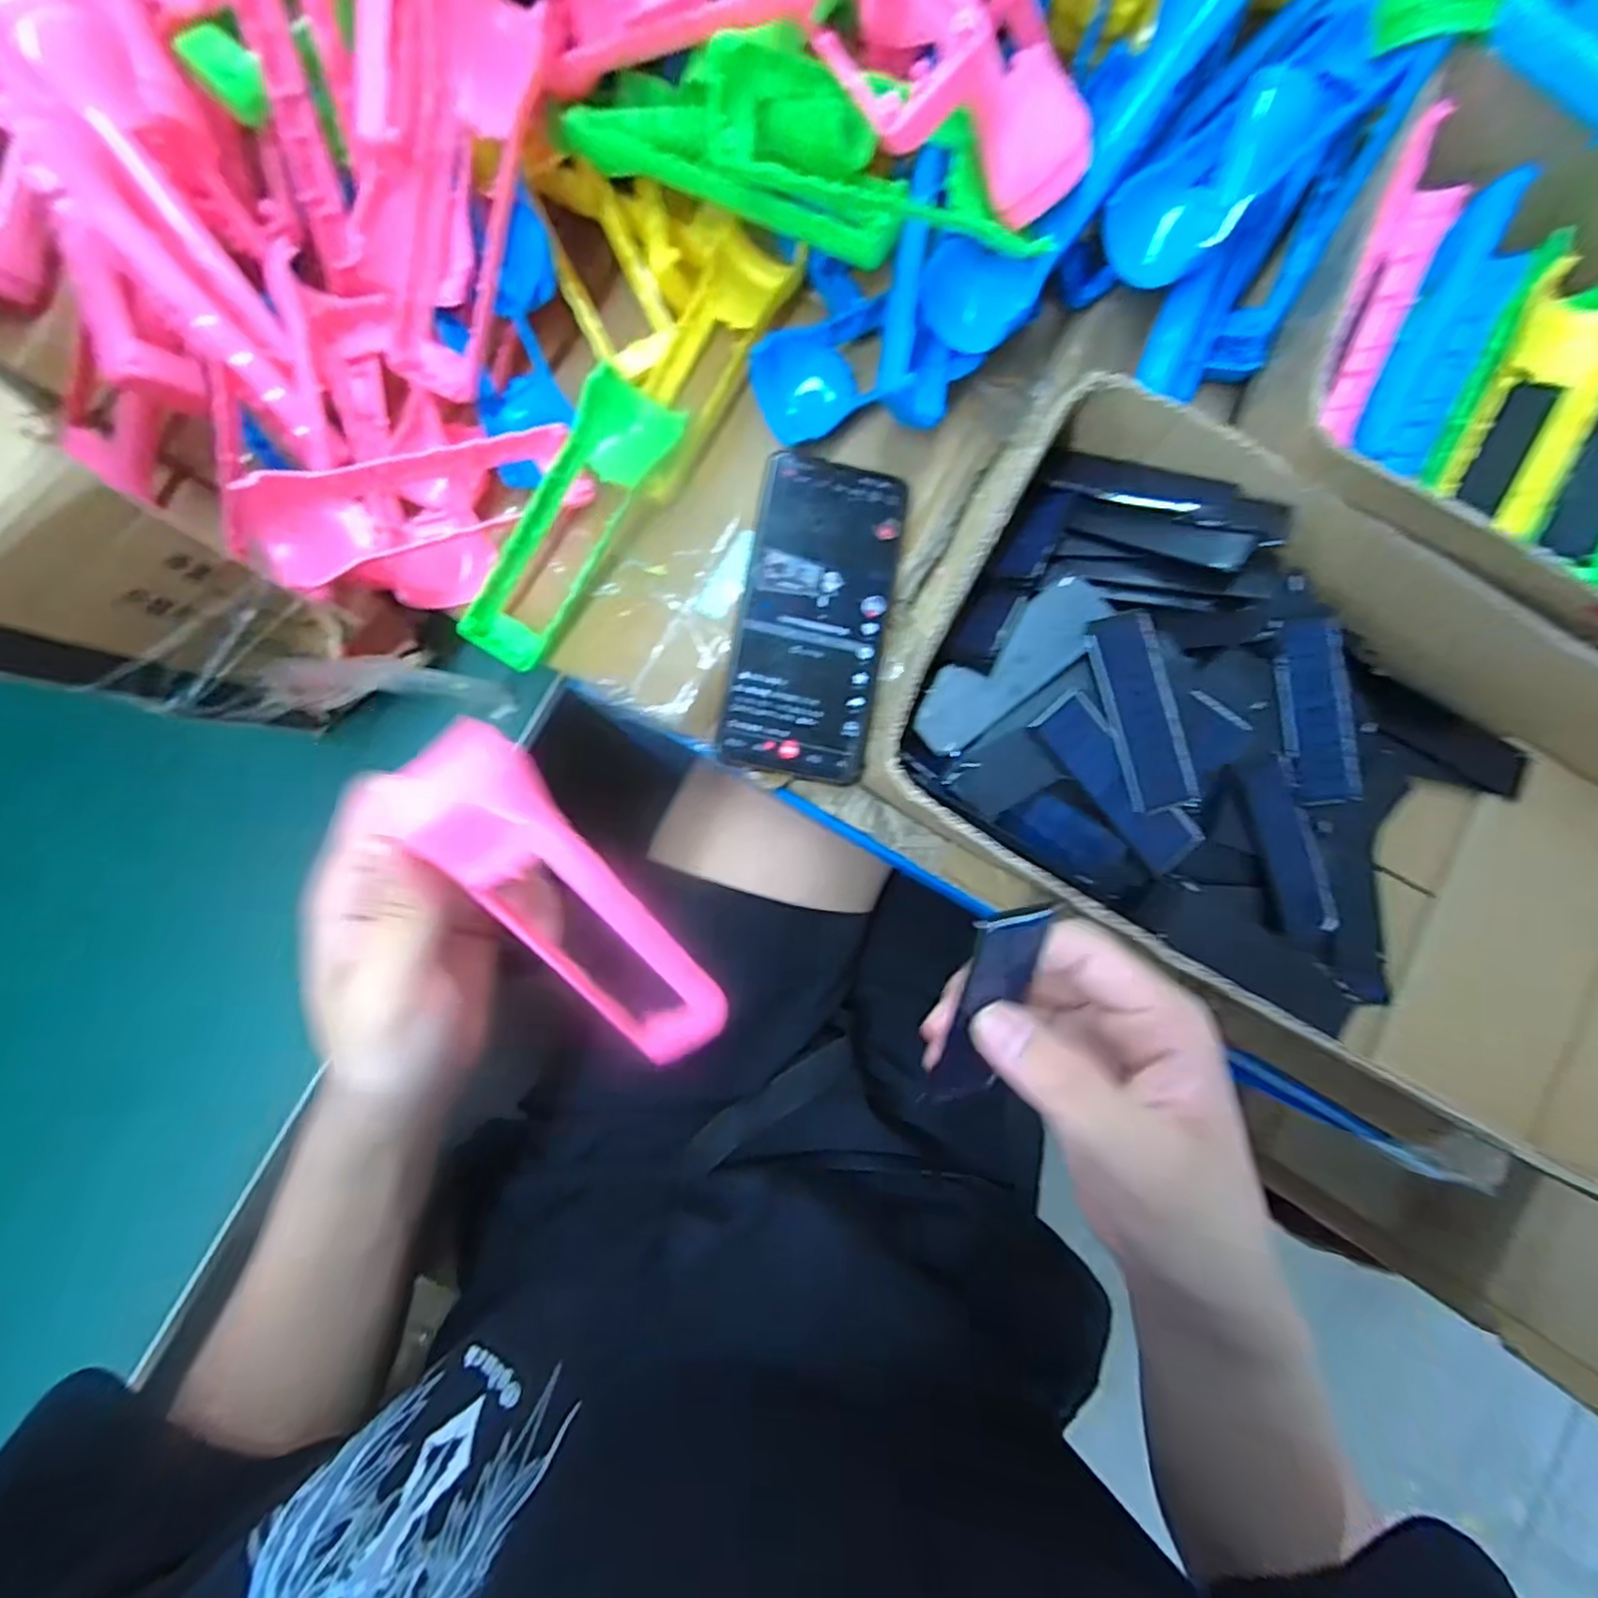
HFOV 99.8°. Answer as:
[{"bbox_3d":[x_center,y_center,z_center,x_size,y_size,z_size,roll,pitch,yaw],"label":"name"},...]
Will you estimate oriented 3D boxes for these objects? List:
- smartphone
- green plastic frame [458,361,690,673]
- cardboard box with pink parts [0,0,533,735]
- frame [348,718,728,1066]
[{"bbox_3d":[0.008,-0.094,0.349,0.074,0.013,0.164,10,84,-5],"label":"smartphone"},{"bbox_3d":[-0.119,-0.143,0.345,0.043,0.030,0.156,31,83,-2],"label":"green plastic frame"},{"bbox_3d":[-0.292,-0.287,0.296,0.386,0.195,0.337,41,82,-1],"label":"cardboard box with pink parts"},{"bbox_3d":[-0.081,0.043,0.248,0.042,0.012,0.156,-38,120,-8],"label":"frame"}]

